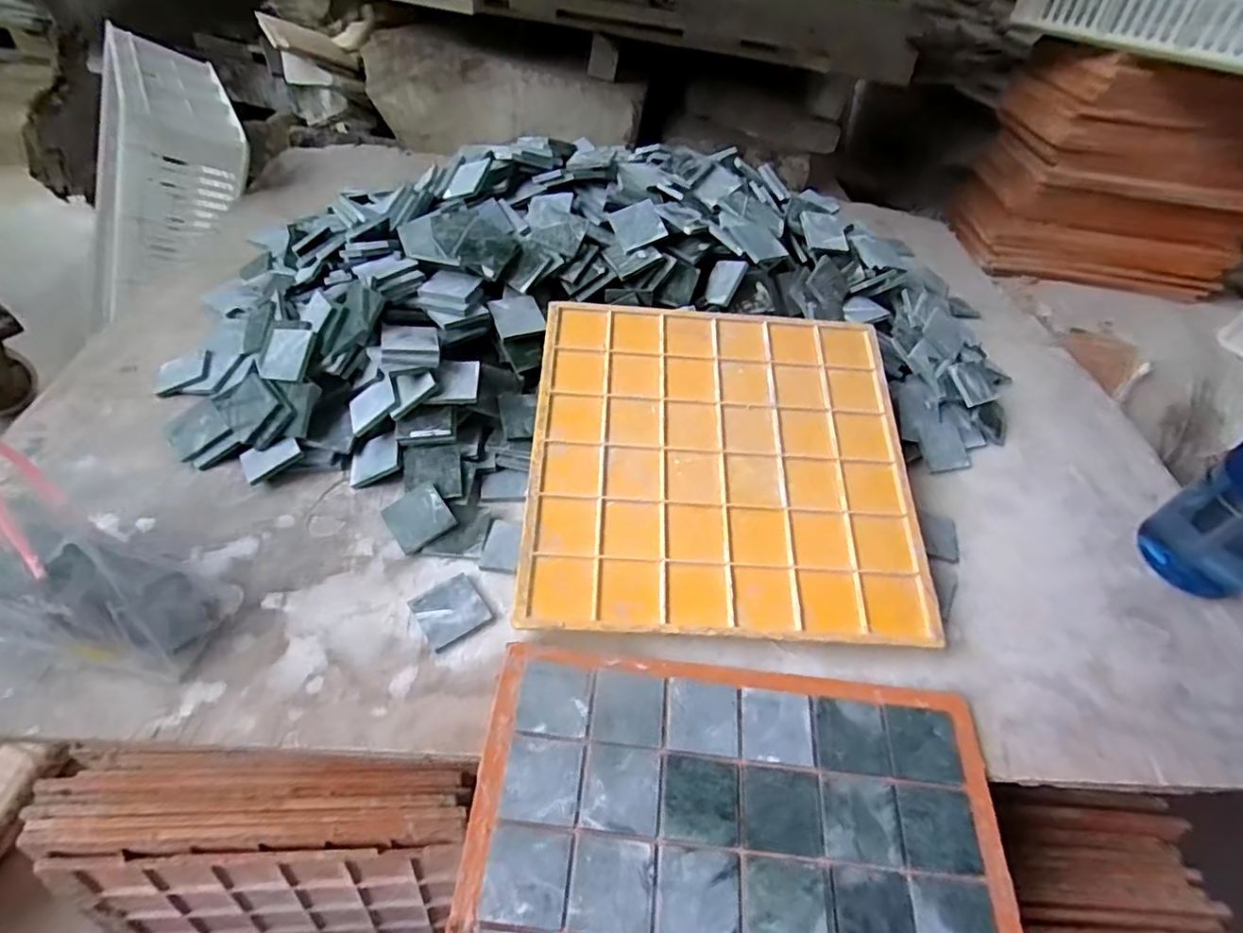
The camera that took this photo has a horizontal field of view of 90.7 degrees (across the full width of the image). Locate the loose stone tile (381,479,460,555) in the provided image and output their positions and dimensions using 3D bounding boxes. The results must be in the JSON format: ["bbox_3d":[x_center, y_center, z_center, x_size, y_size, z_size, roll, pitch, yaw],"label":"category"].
[{"bbox_3d":[-0.167,0.042,0.508,0.048,0.006,0.049,-32,67,-17],"label":"loose stone tile"}]

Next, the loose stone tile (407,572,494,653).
[{"bbox_3d":[-0.130,0.109,0.468,0.048,0.008,0.046,-28,57,-28],"label":"loose stone tile"}]

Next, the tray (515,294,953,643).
[{"bbox_3d":[0.084,-0.009,0.523,0.313,0.010,0.297,2,64,0],"label":"tray"}]

